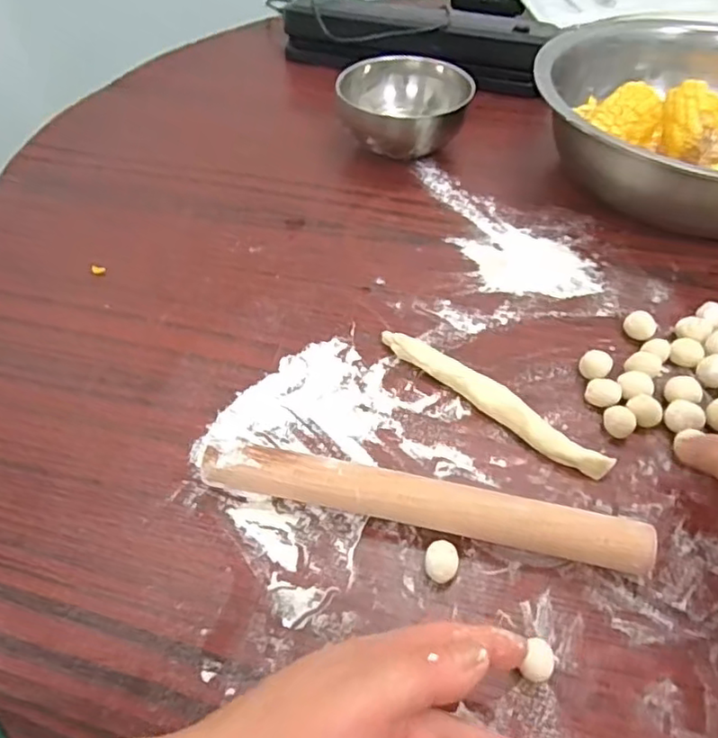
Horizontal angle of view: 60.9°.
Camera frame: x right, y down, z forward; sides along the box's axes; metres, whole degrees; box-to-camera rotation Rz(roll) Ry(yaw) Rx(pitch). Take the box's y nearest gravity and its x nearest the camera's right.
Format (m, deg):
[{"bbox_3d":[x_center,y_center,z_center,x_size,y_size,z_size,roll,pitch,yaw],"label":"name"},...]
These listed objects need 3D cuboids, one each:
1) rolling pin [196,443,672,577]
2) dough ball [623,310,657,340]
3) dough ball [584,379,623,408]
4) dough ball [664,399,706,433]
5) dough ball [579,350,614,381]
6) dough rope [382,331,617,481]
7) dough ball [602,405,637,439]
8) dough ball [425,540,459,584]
[{"bbox_3d":[0.034,0.079,0.350,0.248,0.031,0.025,10,49,8],"label":"rolling pin"},{"bbox_3d":[0.207,-0.031,0.451,0.022,0.016,0.019,29,54,23],"label":"dough ball"},{"bbox_3d":[0.166,0.017,0.414,0.020,0.013,0.021,1,48,-1],"label":"dough ball"},{"bbox_3d":[0.210,0.033,0.396,0.022,0.016,0.021,1,48,-1],"label":"dough ball"},{"bbox_3d":[0.164,0.000,0.425,0.021,0.018,0.019,25,52,20],"label":"dough ball"},{"bbox_3d":[0.086,0.020,0.410,0.170,0.015,0.019,35,56,26],"label":"dough rope"},{"bbox_3d":[0.177,0.037,0.416,0.021,0.016,0.018,25,52,20],"label":"dough ball"},{"bbox_3d":[0.045,0.107,0.337,0.018,0.014,0.021,16,50,13],"label":"dough ball"}]

